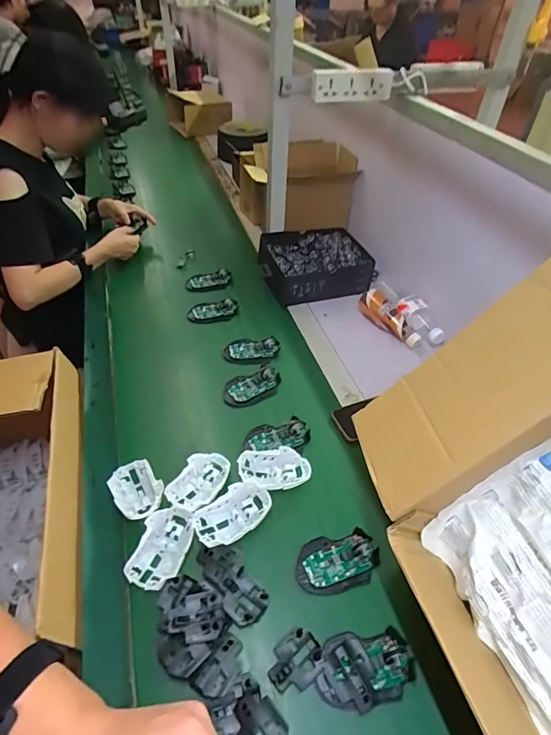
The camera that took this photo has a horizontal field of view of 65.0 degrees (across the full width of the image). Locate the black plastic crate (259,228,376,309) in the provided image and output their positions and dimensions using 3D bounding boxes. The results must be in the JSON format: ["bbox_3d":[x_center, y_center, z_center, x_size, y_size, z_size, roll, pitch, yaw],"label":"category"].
[{"bbox_3d":[0.091,-0.254,1.074,0.255,0.089,0.194,-14,45,-15],"label":"black plastic crate"}]

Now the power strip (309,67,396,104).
[{"bbox_3d":[0.157,-0.565,0.866,0.169,0.063,0.044,-17,46,-18],"label":"power strip"}]

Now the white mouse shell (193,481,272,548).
[{"bbox_3d":[-0.060,0.211,0.620,0.112,0.024,0.065,-30,52,-28],"label":"white mouse shell"}]

